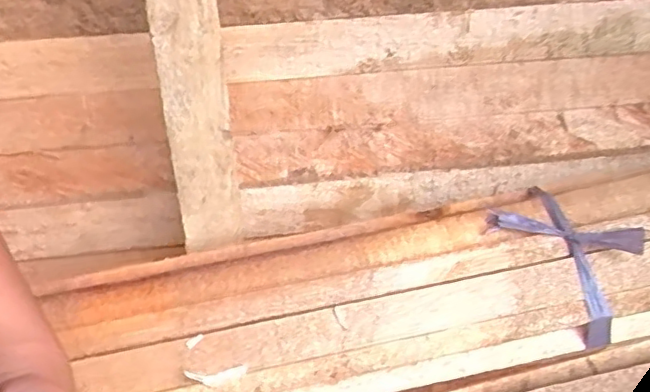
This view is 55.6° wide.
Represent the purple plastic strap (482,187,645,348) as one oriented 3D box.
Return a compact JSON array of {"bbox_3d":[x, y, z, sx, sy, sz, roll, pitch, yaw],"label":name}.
[{"bbox_3d":[0.178,0.052,0.473,0.104,0.076,0.060,25,42,31],"label":"purple plastic strap"}]

